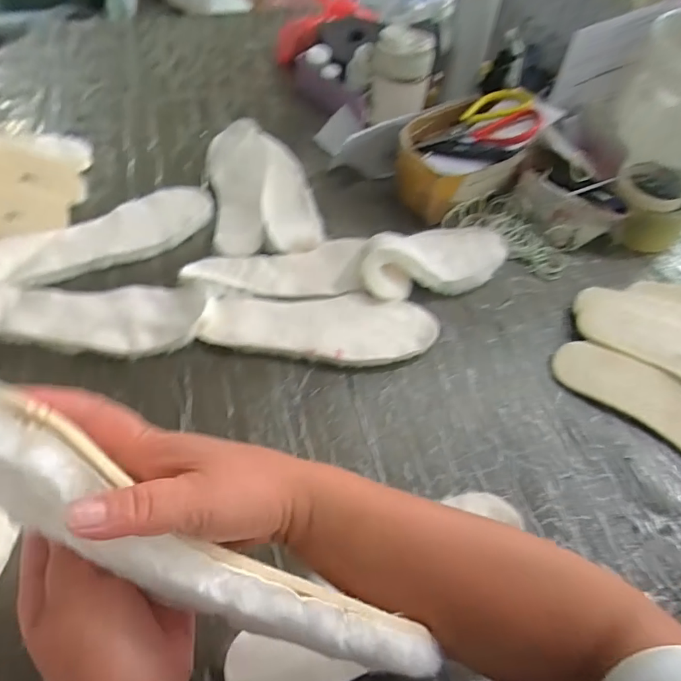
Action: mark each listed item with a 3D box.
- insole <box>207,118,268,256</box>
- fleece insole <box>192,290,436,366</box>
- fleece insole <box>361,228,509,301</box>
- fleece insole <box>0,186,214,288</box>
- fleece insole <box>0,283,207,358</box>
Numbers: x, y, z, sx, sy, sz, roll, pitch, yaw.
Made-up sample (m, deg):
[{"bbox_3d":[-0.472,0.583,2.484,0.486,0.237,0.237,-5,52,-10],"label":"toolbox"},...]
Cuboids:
[{"bbox_3d":[-0.145,-0.229,0.683,0.089,0.008,0.268,-15,60,5],"label":"insole"},{"bbox_3d":[-0.022,-0.013,0.559,0.267,0.020,0.088,0,56,-4],"label":"fleece insole"},{"bbox_3d":[0.122,-0.114,0.606,0.205,0.048,0.102,-10,58,-11],"label":"fleece insole"},{"bbox_3d":[-0.298,-0.139,0.614,0.279,0.023,0.102,-31,63,-22],"label":"fleece insole"},{"bbox_3d":[-0.289,-0.033,0.545,0.258,0.017,0.092,6,59,1],"label":"fleece insole"}]

